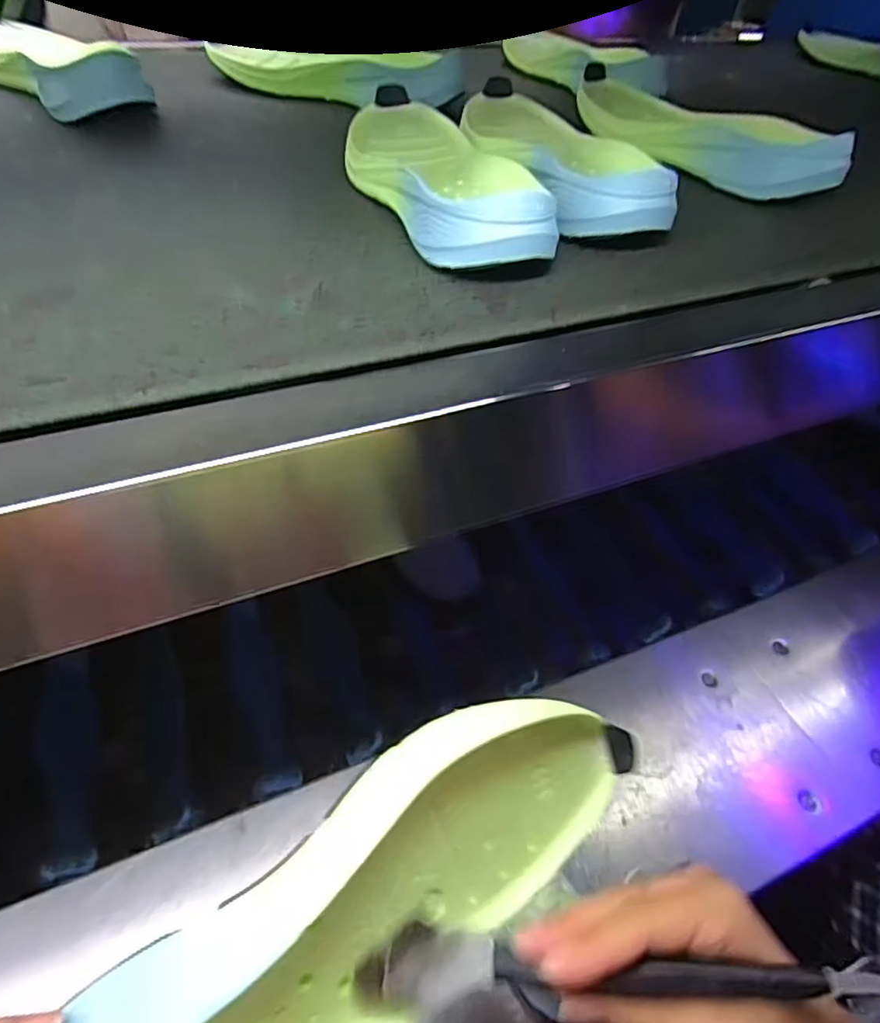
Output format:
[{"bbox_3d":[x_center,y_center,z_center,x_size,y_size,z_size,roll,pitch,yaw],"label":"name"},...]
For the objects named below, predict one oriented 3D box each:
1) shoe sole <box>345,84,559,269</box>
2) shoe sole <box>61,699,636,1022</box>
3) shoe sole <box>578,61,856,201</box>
[{"bbox_3d":[-0.007,-0.264,0.457,0.099,0.052,0.306,-11,49,-14],"label":"shoe sole"},{"bbox_3d":[-0.021,0.162,0.242,0.279,0.108,0.048,-27,20,-34],"label":"shoe sole"},{"bbox_3d":[0.236,-0.360,0.570,0.097,0.044,0.279,-15,51,-18],"label":"shoe sole"}]

